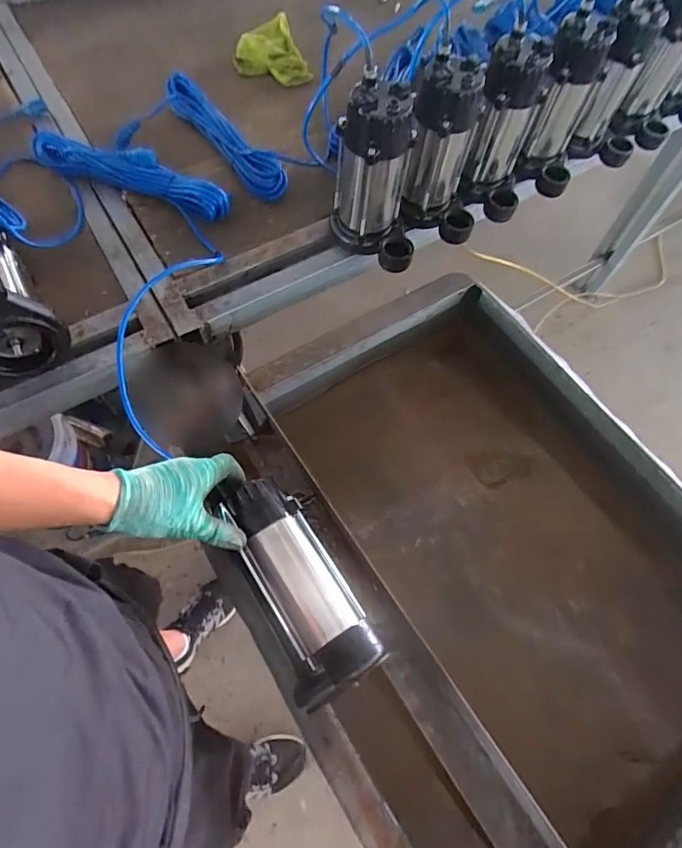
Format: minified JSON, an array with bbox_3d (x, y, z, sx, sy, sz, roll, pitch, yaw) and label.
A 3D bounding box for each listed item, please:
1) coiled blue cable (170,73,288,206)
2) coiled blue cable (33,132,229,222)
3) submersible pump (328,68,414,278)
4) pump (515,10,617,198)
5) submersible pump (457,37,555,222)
[{"bbox_3d":[-0.219,-0.542,0.904,0.073,0.046,0.357,-34,70,-18],"label":"coiled blue cable"},{"bbox_3d":[-0.369,-0.437,0.836,0.362,0.059,0.049,21,64,7],"label":"coiled blue cable"},{"bbox_3d":[0.058,-0.361,0.731,0.114,0.228,0.128,-10,64,-8],"label":"submersible pump"},{"bbox_3d":[0.383,-0.546,0.848,0.107,0.233,0.122,11,63,2],"label":"pump"},{"bbox_3d":[0.280,-0.496,0.821,0.115,0.238,0.136,18,64,6],"label":"submersible pump"}]

